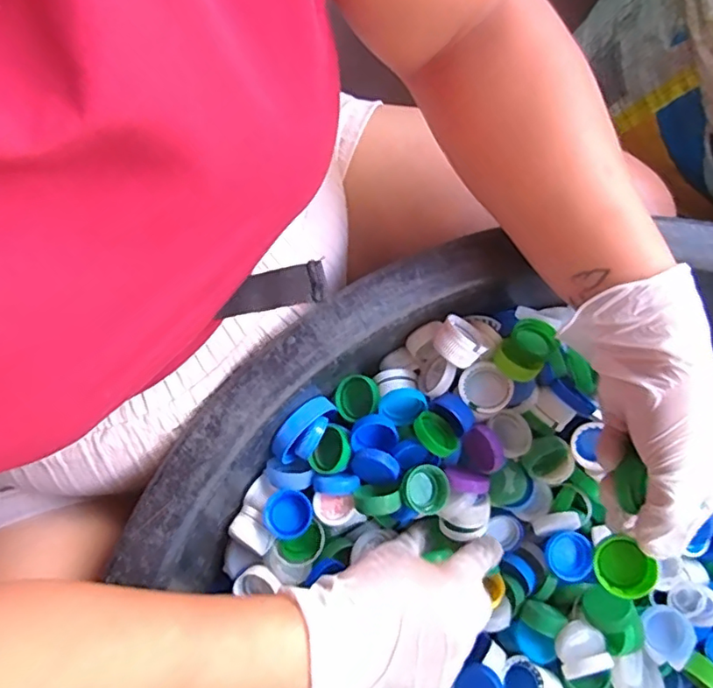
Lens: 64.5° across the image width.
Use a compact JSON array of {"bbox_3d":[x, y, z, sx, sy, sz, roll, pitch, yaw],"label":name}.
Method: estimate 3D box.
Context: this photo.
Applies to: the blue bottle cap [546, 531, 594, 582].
[{"bbox_3d":[0.146,0.146,0.390,0.033,0.012,0.032,0,80,-1],"label":"blue bottle cap"}]

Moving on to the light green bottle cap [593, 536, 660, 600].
[{"bbox_3d":[0.145,0.123,0.308,0.026,0.015,0.030,-42,60,4],"label":"light green bottle cap"}]

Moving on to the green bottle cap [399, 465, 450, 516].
[{"bbox_3d":[0.044,0.093,0.360,0.030,0.010,0.030,0,80,-1],"label":"green bottle cap"}]

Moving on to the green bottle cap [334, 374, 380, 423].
[{"bbox_3d":[0.001,0.036,0.384,0.031,0.015,0.031,2,94,31],"label":"green bottle cap"}]

